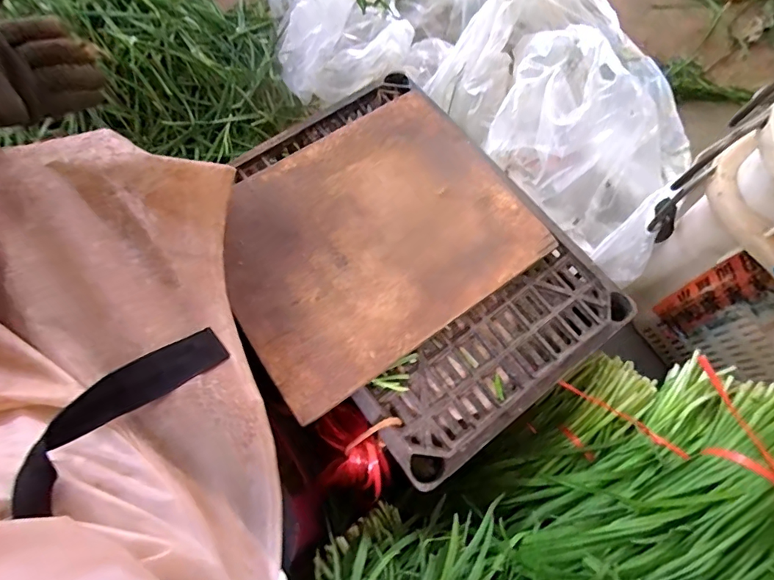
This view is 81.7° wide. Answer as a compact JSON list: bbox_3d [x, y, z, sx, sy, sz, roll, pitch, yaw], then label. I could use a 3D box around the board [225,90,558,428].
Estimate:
[{"bbox_3d":[-0.023,-0.069,0.541,0.357,0.009,0.290,-34,75,-13],"label":"board"}]

